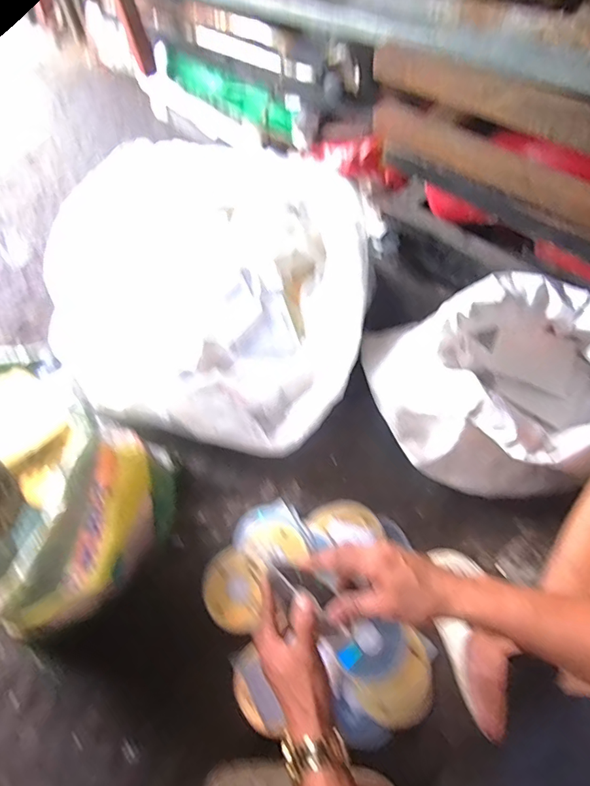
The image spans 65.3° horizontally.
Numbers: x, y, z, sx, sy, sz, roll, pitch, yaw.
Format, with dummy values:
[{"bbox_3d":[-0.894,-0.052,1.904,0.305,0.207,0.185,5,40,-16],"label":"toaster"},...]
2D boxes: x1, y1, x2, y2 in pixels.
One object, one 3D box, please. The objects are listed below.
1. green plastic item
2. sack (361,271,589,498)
[{"bbox_3d":[-0.164,-0.702,1.076,0.426,0.083,0.027,39,55,23],"label":"green plastic item"},{"bbox_3d":[0.320,-0.019,0.749,0.388,0.250,0.314,8,64,6],"label":"sack"}]

